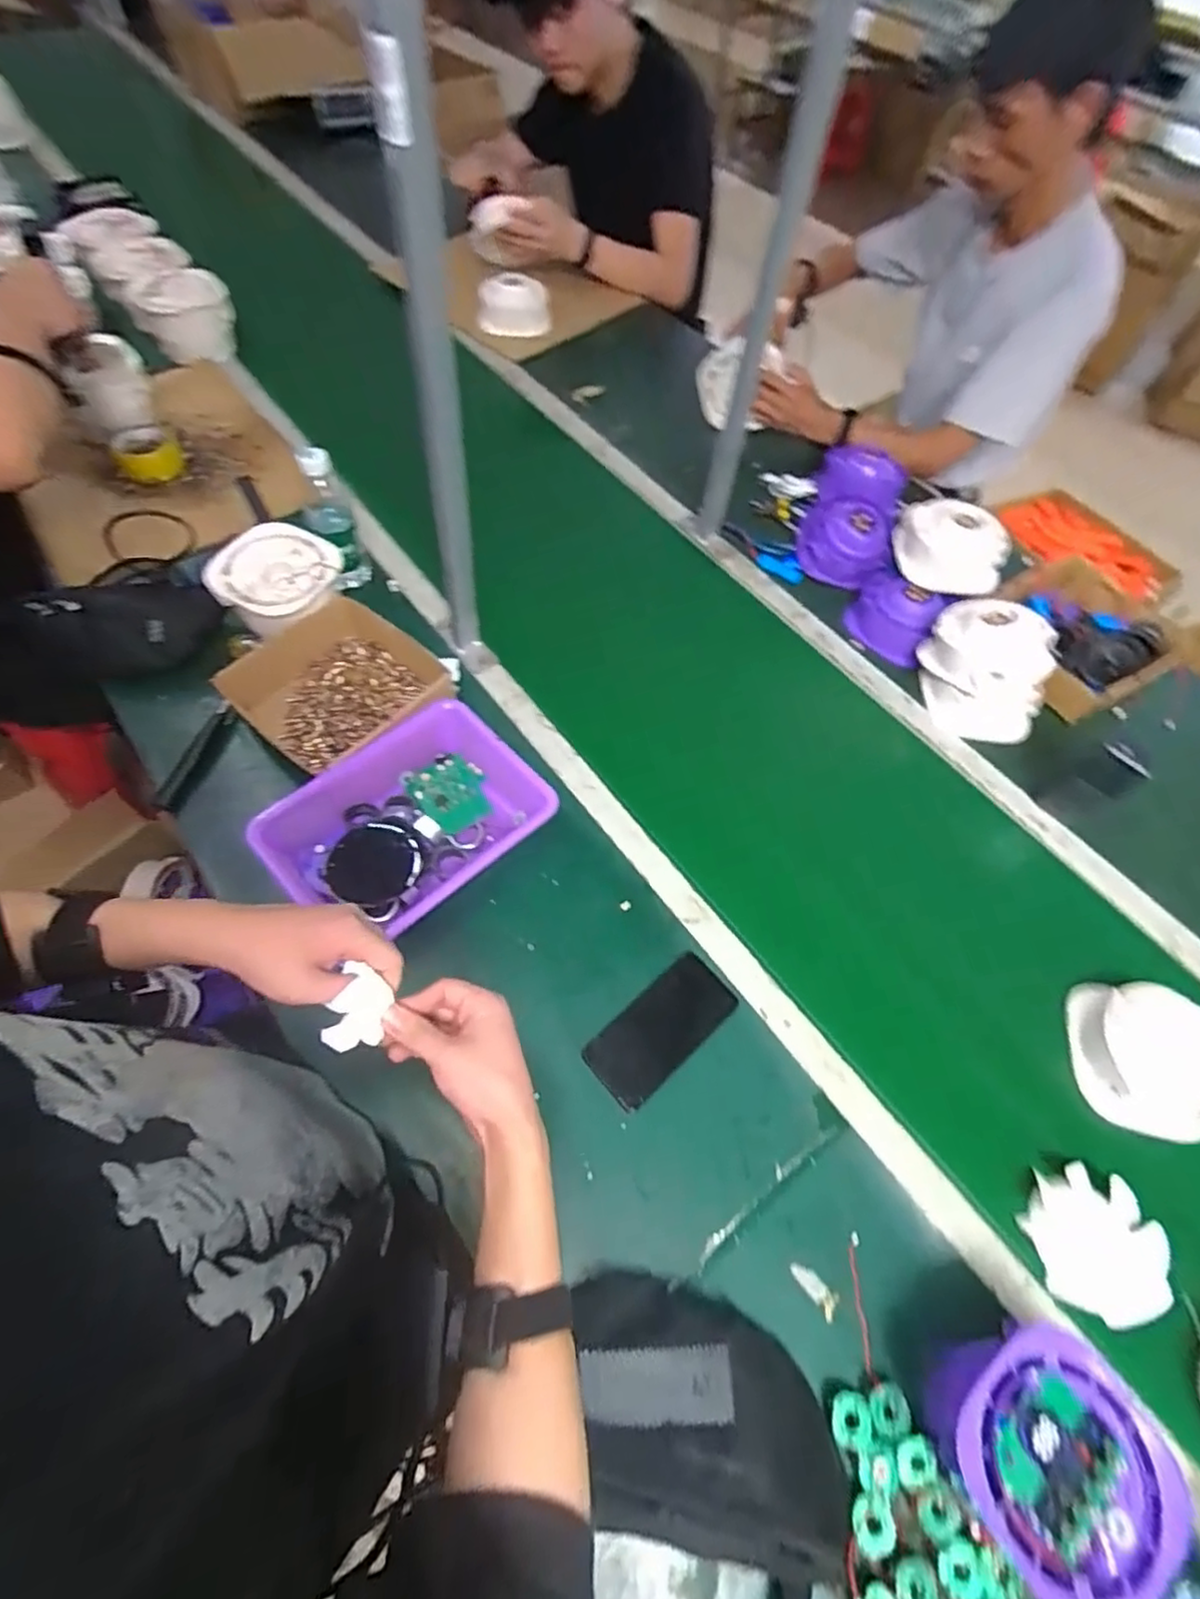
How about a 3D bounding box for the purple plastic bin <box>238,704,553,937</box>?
[{"bbox_3d":[-0.206,0.031,0.720,0.274,0.073,0.199,-39,69,-22],"label":"purple plastic bin"}]

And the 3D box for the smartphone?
[{"bbox_3d":[0.064,0.237,0.680,0.164,0.013,0.076,-37,69,-21],"label":"smartphone"}]

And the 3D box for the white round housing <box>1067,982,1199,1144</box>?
[{"bbox_3d":[0.554,0.263,0.661,0.127,0.069,0.143,13,61,4],"label":"white round housing"}]

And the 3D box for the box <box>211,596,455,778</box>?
[{"bbox_3d":[-0.319,-0.139,0.820,0.228,0.066,0.217,37,65,16],"label":"box"}]

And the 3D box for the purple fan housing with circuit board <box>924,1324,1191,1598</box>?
[{"bbox_3d":[0.331,0.486,0.487,0.144,0.087,0.140,-34,68,-20],"label":"purple fan housing with circuit board"}]

